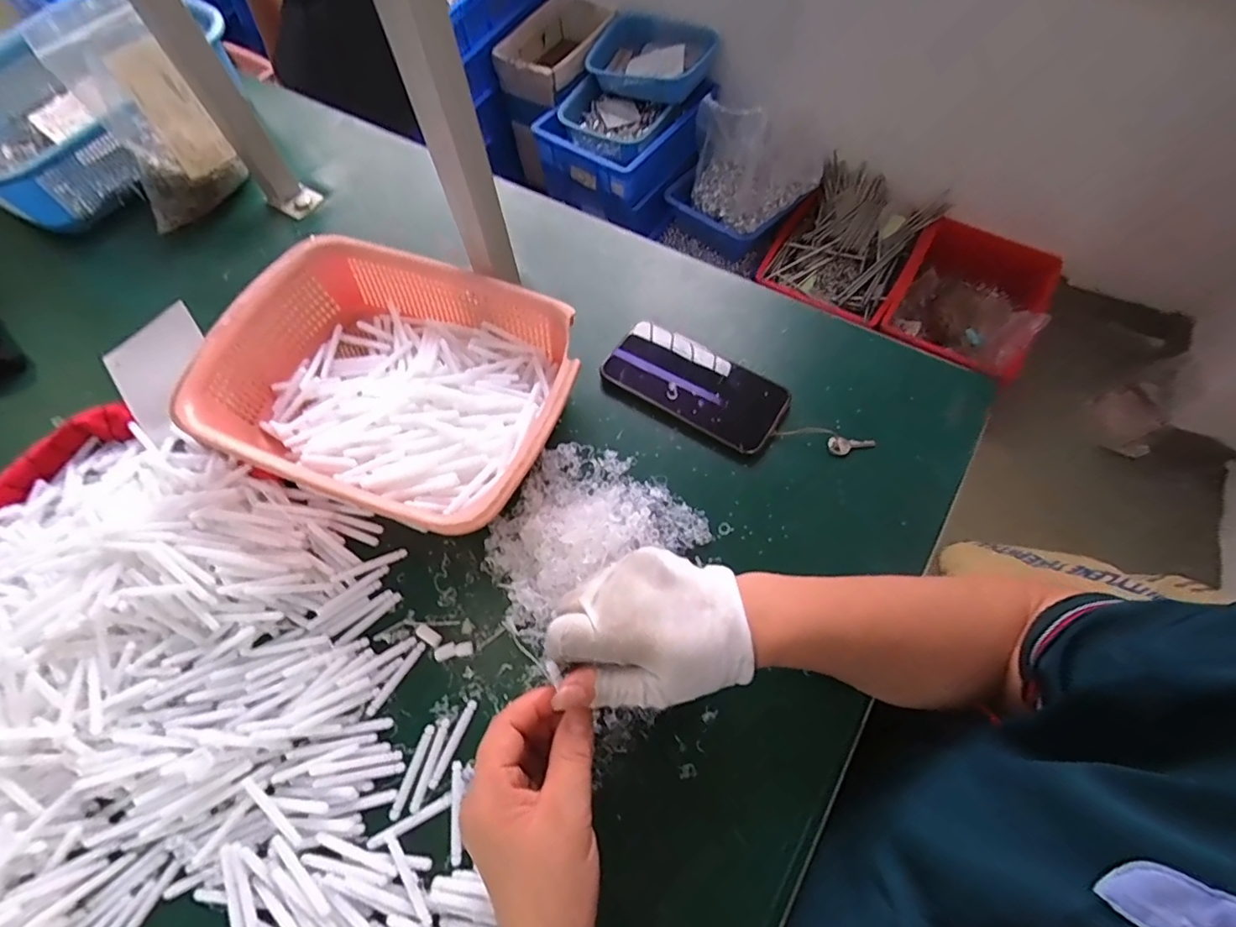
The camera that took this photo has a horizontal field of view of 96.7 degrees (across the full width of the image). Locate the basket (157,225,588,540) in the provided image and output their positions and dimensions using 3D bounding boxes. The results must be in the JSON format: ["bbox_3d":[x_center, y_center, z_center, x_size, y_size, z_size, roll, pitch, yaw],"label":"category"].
[{"bbox_3d":[-0.185,-0.068,0.470,0.290,0.070,0.214,19,66,11],"label":"basket"}]

